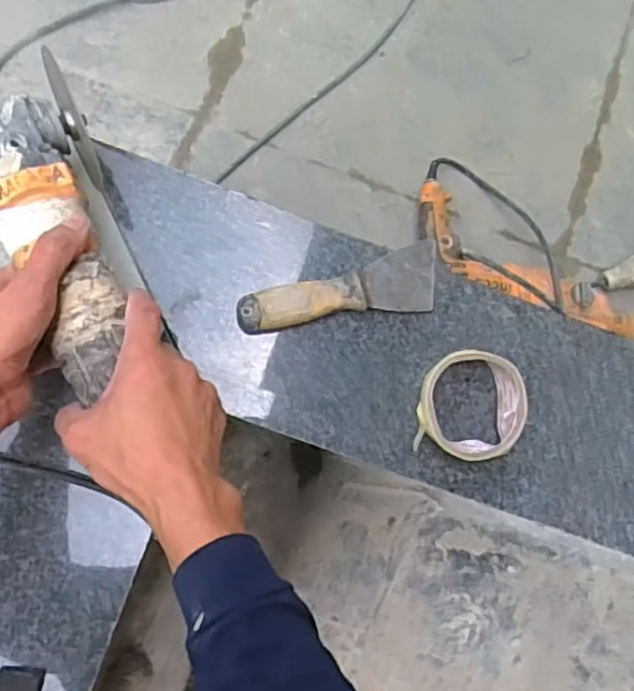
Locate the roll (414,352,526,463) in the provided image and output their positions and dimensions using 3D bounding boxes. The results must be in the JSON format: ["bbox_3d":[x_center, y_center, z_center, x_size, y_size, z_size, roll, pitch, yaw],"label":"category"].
[{"bbox_3d":[0.125,0.047,0.527,0.082,0.026,0.086,1,80,-7],"label":"roll"}]

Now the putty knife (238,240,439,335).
[{"bbox_3d":[0.024,-0.038,0.536,0.172,0.026,0.053,-18,83,-10],"label":"putty knife"}]

